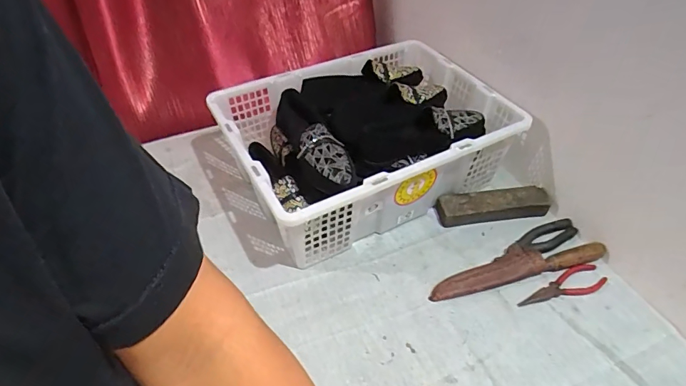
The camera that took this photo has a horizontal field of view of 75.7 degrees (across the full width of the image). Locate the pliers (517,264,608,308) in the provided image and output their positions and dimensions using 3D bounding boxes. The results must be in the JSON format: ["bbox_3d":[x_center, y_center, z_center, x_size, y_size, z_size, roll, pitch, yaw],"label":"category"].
[{"bbox_3d":[0.346,0.148,0.701,0.150,0.023,0.042,-12,46,-12],"label":"pliers"}]

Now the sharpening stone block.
[{"bbox_3d":[0.272,0.027,0.808,0.197,0.047,0.051,-2,45,-3],"label":"sharpening stone block"}]

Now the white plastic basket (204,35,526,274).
[{"bbox_3d":[0.037,-0.089,0.827,0.459,0.185,0.350,-19,48,-19],"label":"white plastic basket"}]

